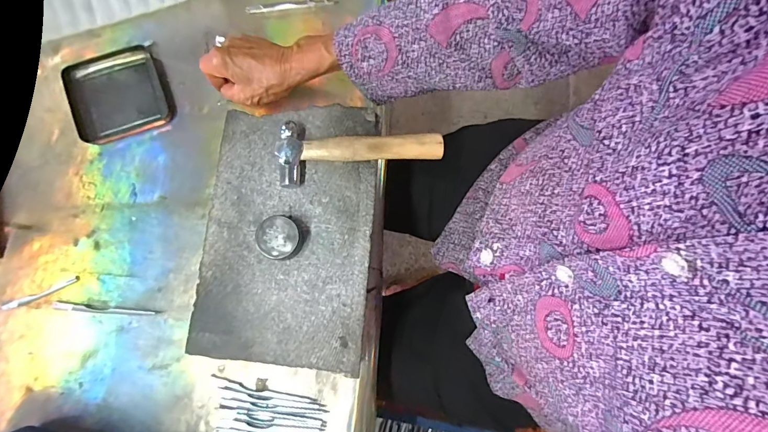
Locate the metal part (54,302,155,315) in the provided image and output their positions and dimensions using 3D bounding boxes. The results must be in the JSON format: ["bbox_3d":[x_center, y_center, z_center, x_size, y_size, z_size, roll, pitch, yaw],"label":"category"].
[{"bbox_3d":[-0.287,0.096,0.375,0.103,0.004,0.007,5,79,3],"label":"metal part"}]

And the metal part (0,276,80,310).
[{"bbox_3d":[-0.357,0.081,0.380,0.084,0.004,0.010,-20,79,-2],"label":"metal part"}]

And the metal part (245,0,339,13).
[{"bbox_3d":[-0.111,-0.254,0.444,0.109,0.007,0.011,-6,79,0],"label":"metal part"}]

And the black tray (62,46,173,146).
[{"bbox_3d":[-0.302,-0.139,0.420,0.103,0.015,0.099,-20,79,-2],"label":"black tray"}]

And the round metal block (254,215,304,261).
[{"bbox_3d":[-0.093,0.020,0.327,0.035,0.025,0.038,0,79,0],"label":"round metal block"}]

